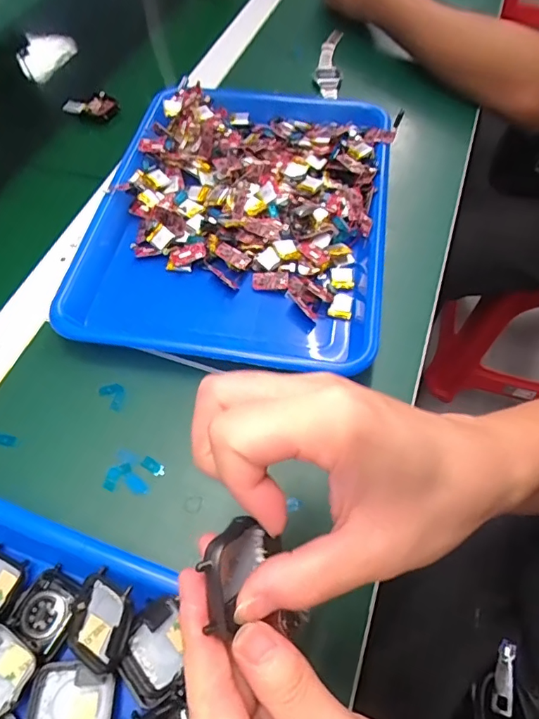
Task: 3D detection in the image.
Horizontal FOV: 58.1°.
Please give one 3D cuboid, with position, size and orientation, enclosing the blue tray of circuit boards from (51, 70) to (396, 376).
[{"bbox_3d":[-0.024,-0.139,0.449,0.254,0.036,0.334,7,59,5],"label":"blue tray of circuit boards"}]

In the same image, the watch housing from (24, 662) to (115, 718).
[{"bbox_3d":[-0.104,0.180,0.254,0.041,0.007,0.035,5,45,-8],"label":"watch housing"}]

